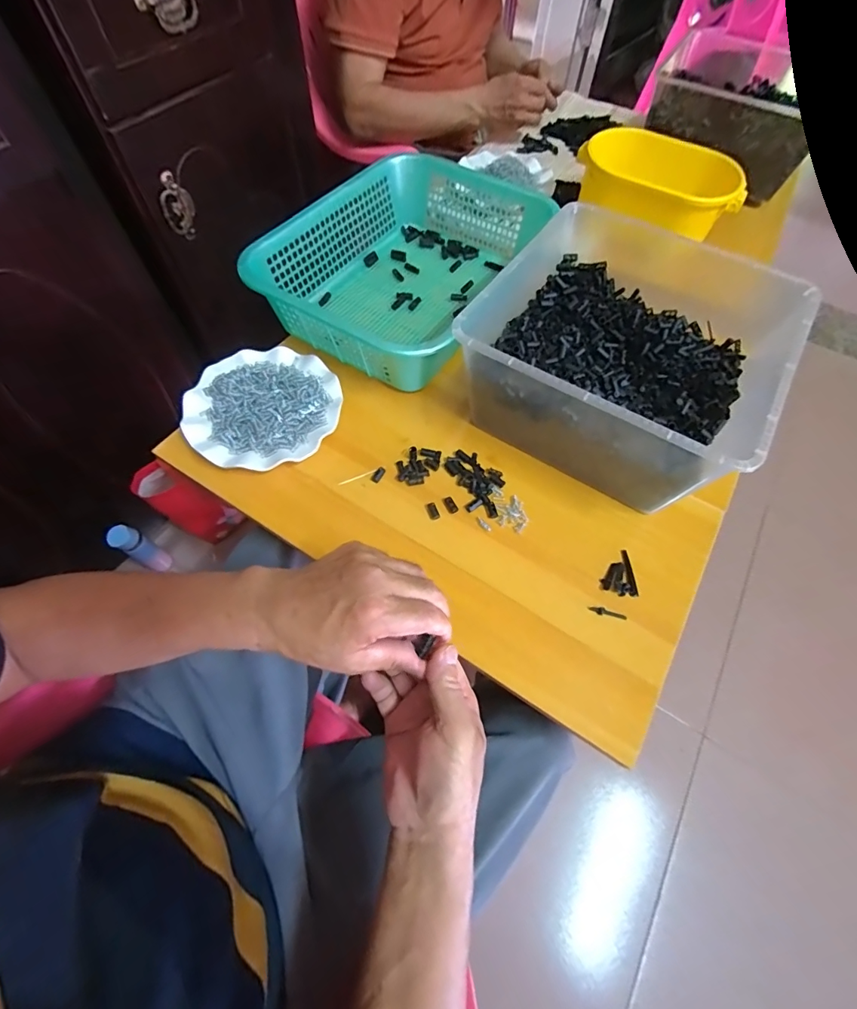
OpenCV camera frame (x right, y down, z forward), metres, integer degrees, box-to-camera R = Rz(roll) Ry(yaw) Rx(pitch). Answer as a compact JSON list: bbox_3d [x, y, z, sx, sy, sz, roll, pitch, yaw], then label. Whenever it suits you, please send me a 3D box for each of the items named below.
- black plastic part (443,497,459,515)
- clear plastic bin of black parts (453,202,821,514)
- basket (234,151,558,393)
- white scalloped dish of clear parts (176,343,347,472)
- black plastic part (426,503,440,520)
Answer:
[{"bbox_3d":[0.025,0.001,0.495,0.012,0.004,0.020,-25,65,-15],"label":"black plastic part"},{"bbox_3d":[0.225,-0.173,0.518,0.296,0.142,0.311,31,65,14],"label":"clear plastic bin of black parts"},{"bbox_3d":[-0.028,-0.351,0.634,0.278,0.095,0.397,29,64,13],"label":"basket"},{"bbox_3d":[-0.201,-0.120,0.539,0.178,0.031,0.178,1,61,-2],"label":"white scalloped dish of clear parts"},{"bbox_3d":[0.005,0.007,0.490,0.011,0.004,0.019,-17,63,-11],"label":"black plastic part"}]

